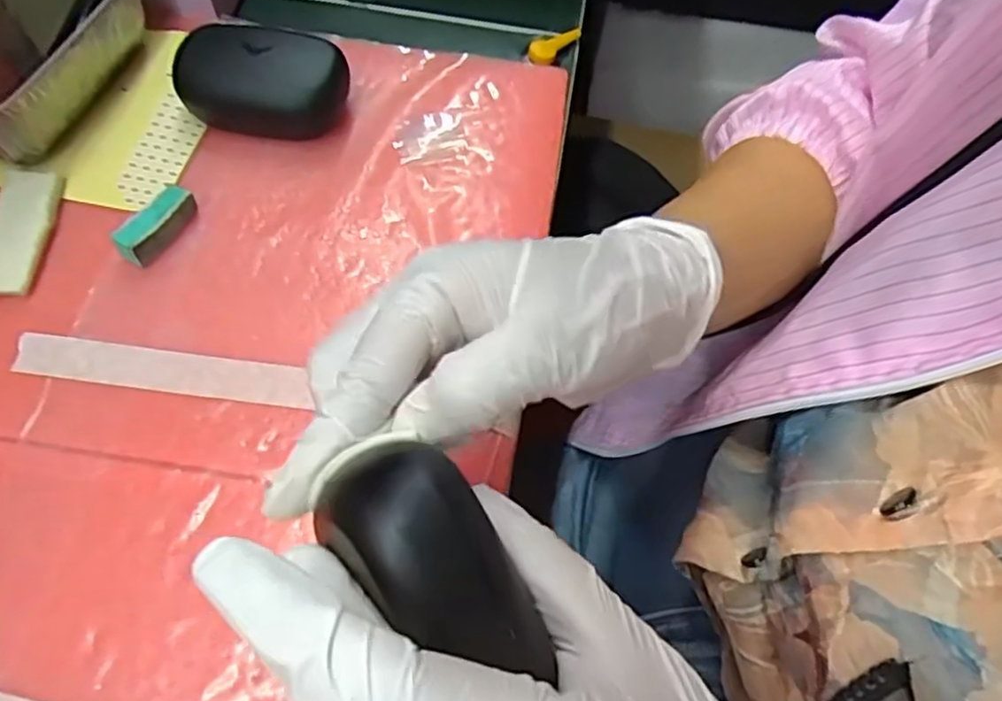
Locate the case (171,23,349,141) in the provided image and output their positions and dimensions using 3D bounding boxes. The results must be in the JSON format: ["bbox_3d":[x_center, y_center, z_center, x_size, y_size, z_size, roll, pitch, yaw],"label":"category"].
[{"bbox_3d":[-0.123,-0.139,0.361,0.084,0.036,0.044,8,64,1],"label":"case"}]

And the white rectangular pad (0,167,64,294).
[{"bbox_3d":[-0.226,-0.056,0.325,0.028,0.009,0.068,-2,64,-4],"label":"white rectangular pad"}]

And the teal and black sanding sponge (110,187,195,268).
[{"bbox_3d":[-0.163,-0.058,0.329,0.016,0.017,0.040,34,67,13],"label":"teal and black sanding sponge"}]

